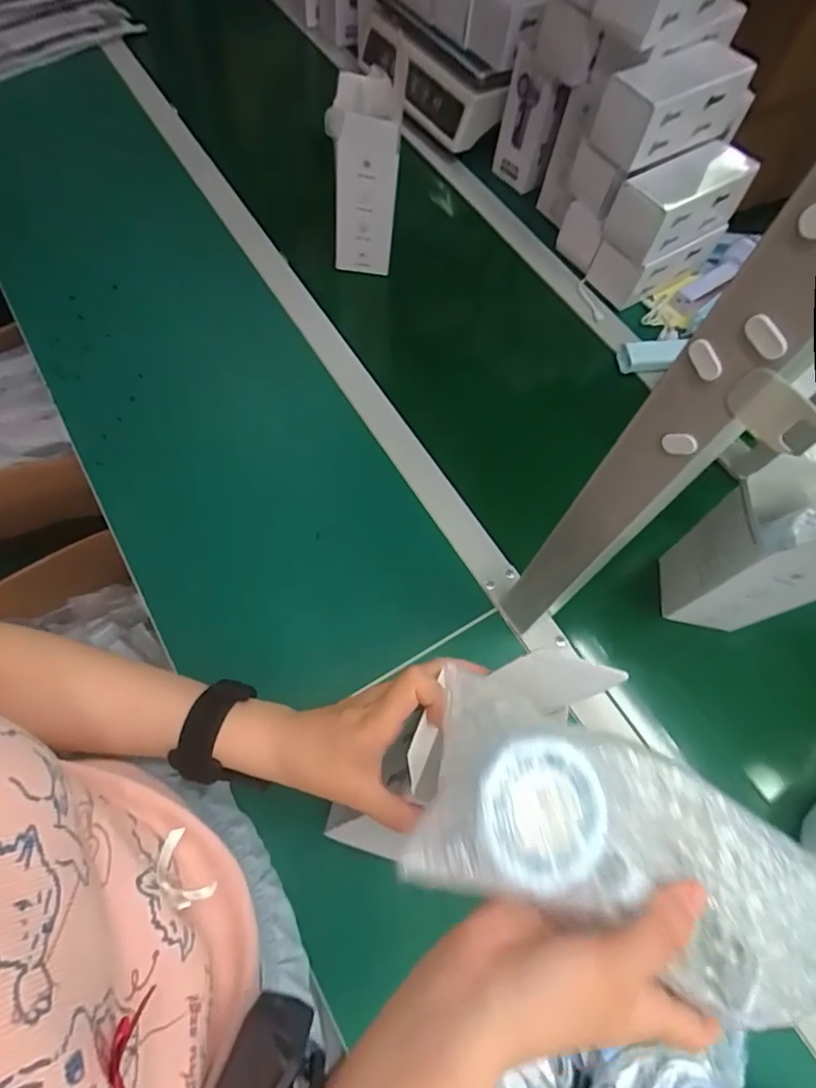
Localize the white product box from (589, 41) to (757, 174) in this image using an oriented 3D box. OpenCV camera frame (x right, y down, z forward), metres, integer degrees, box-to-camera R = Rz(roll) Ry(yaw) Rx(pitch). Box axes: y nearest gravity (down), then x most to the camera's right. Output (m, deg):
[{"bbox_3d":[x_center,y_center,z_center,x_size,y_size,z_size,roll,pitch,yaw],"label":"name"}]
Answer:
[{"bbox_3d":[0.325,-0.538,0.663,0.201,0.077,0.085,-27,69,-15],"label":"white product box"}]

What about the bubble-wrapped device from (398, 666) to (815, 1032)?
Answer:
[{"bbox_3d":[0.100,0.139,0.245,0.196,0.045,0.084,26,65,-1],"label":"bubble-wrapped device"}]

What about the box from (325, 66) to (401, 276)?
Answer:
[{"bbox_3d":[-0.054,-0.460,0.689,0.078,0.191,0.091,3,64,-2],"label":"box"}]

